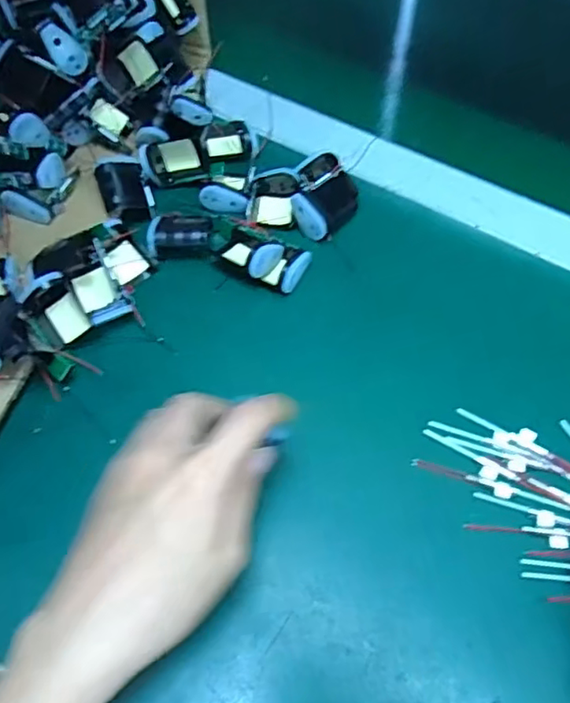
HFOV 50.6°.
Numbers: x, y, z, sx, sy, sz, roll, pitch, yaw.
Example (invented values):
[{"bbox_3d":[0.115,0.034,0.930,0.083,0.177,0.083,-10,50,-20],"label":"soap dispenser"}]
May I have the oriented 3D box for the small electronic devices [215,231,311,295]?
[{"bbox_3d":[-0.017,-0.066,0.419,0.062,0.025,0.038,17,62,10],"label":"small electronic devices"}]

